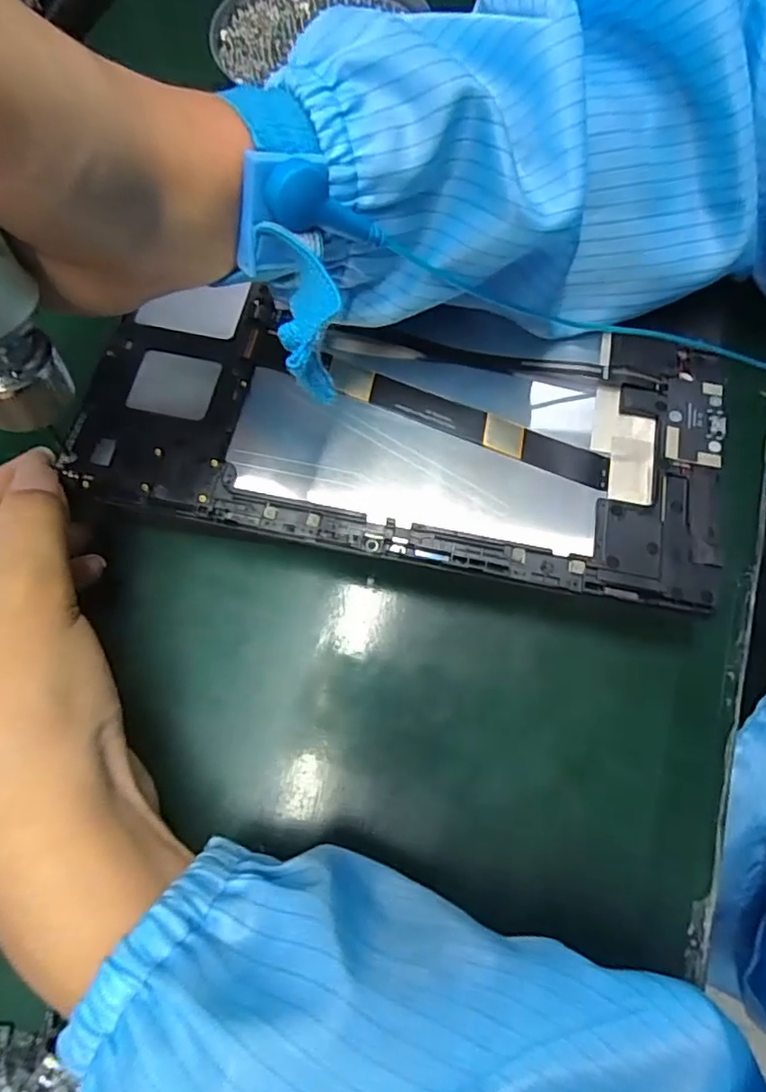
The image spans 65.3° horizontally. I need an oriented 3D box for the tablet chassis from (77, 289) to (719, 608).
[{"bbox_3d":[0.008,-0.044,0.229,0.238,0.009,0.105,7,70,2],"label":"tablet chassis"}]

